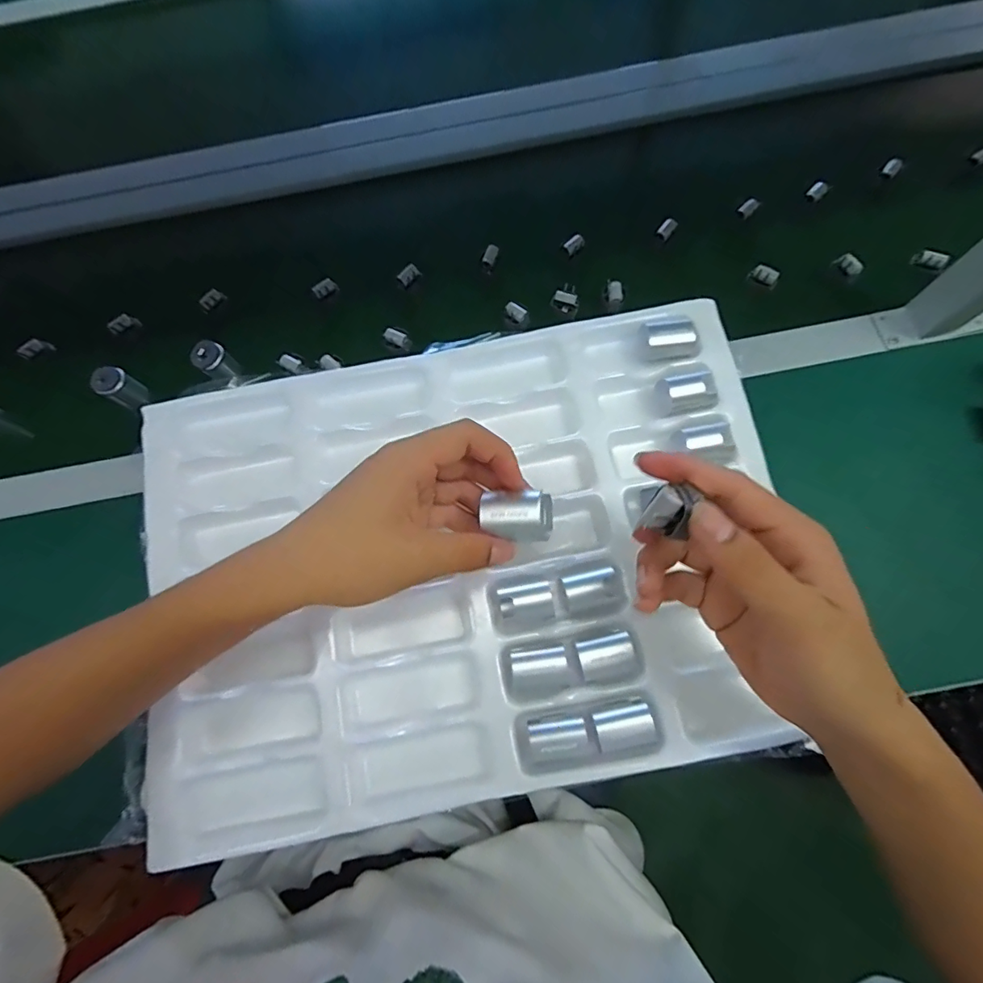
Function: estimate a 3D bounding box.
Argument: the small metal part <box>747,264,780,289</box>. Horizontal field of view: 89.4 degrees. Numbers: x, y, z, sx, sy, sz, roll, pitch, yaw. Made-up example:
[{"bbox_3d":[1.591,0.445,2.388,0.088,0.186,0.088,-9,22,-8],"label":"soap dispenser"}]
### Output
[{"bbox_3d":[0.280,-0.220,0.506,0.028,0.011,0.015,35,79,10],"label":"small metal part"}]

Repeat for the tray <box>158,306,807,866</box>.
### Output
[{"bbox_3d":[-0.019,0.043,0.357,0.449,0.033,0.316,-11,75,-1],"label":"tray"}]

